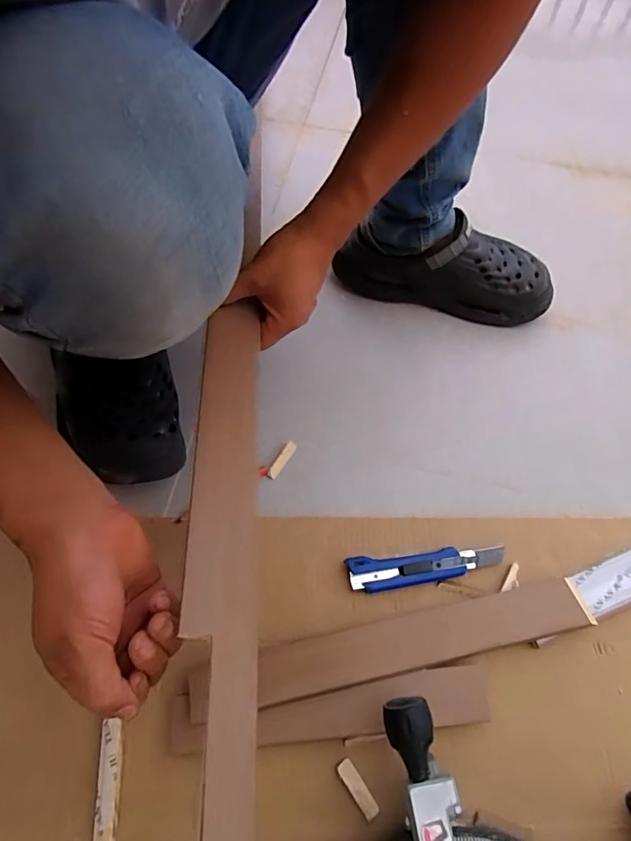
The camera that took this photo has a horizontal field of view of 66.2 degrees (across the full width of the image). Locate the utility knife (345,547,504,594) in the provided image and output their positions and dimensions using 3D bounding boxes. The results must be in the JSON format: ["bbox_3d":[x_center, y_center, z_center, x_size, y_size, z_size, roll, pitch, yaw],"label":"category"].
[{"bbox_3d":[0.121,0.161,0.528,0.170,0.014,0.035,-5,63,-3],"label":"utility knife"}]

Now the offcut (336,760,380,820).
[{"bbox_3d":[0.038,0.332,0.435,0.015,0.004,0.049,-34,68,-16],"label":"offcut"}]

